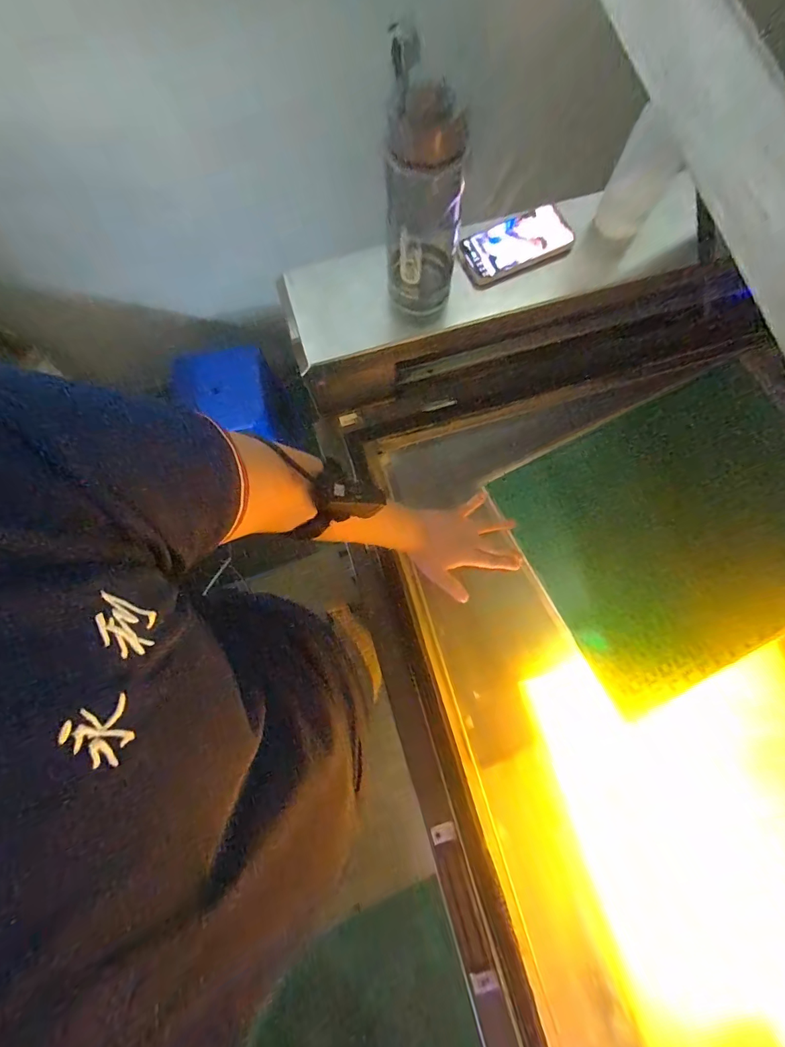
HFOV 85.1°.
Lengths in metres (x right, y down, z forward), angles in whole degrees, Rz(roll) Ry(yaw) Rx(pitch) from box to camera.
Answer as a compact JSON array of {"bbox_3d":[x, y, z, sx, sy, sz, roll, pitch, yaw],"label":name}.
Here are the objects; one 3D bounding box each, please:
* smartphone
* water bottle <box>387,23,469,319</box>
[{"bbox_3d":[0.178,-0.409,0.629,0.169,0.016,0.088,-22,78,-4],"label":"smartphone"},{"bbox_3d":[0.038,-0.366,0.505,0.086,0.287,0.093,5,77,2],"label":"water bottle"}]

